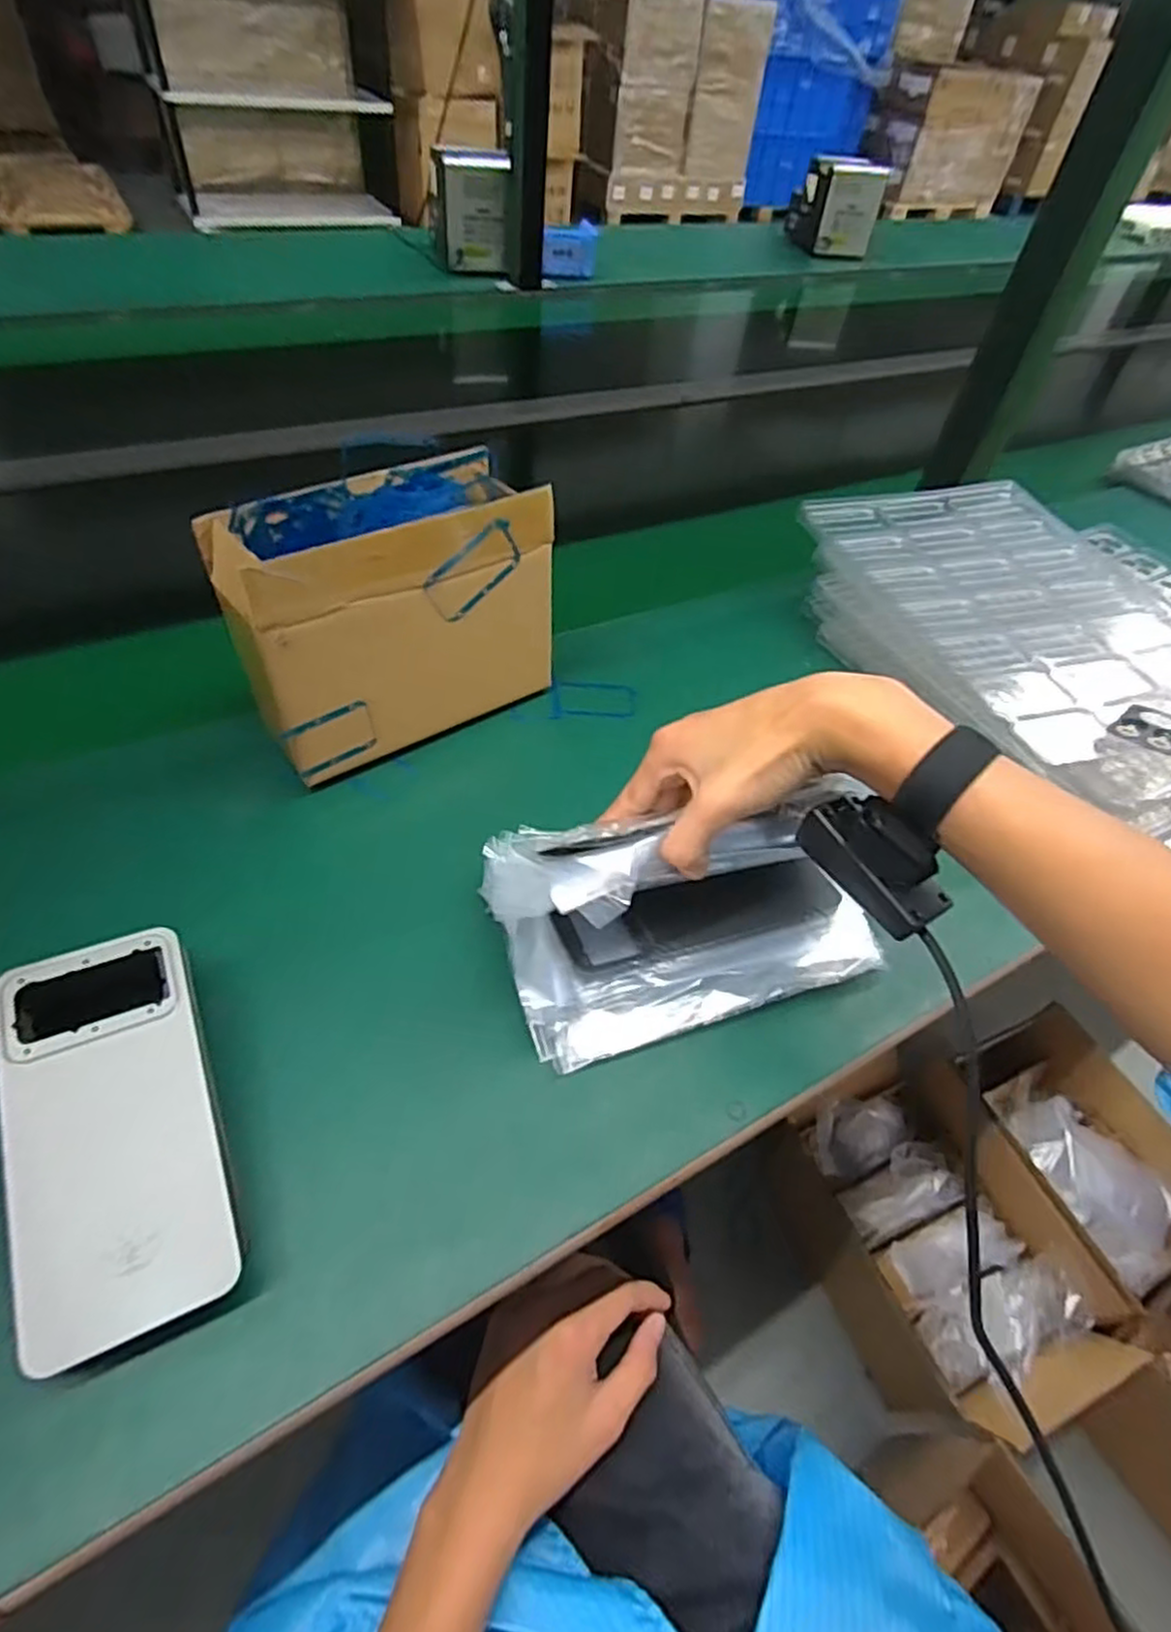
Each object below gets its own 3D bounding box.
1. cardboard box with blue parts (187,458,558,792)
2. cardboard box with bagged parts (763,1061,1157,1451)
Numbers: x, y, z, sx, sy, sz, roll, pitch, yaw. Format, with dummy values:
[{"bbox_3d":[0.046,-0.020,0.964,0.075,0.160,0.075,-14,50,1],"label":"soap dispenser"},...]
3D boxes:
[{"bbox_3d":[-0.121,-0.128,0.470,0.187,0.158,0.084,-29,57,-26],"label":"cardboard box with blue parts"},{"bbox_3d":[0.417,0.525,0.904,0.251,0.193,0.382,-17,54,-20],"label":"cardboard box with bagged parts"}]

